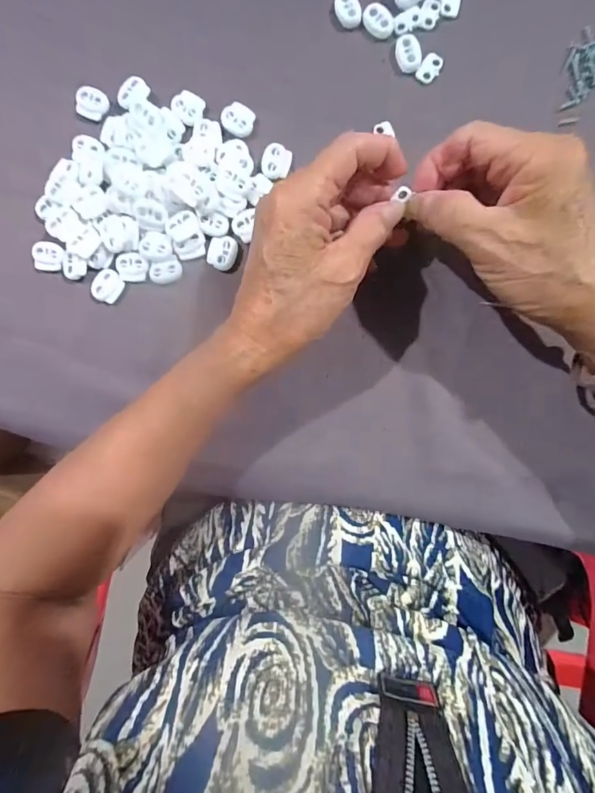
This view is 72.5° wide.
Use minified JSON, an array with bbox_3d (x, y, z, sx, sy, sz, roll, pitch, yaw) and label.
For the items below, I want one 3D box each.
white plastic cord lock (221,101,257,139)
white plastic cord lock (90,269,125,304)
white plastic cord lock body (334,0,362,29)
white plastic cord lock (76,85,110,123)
[{"bbox_3d":[-0.040,-0.185,0.271,0.021,0.004,0.020,36,92,2],"label":"white plastic cord lock"},{"bbox_3d":[-0.131,-0.076,0.278,0.018,0.006,0.021,40,92,2],"label":"white plastic cord lock"},{"bbox_3d":[0.033,-0.253,0.265,0.016,0.004,0.023,-18,90,3],"label":"white plastic cord lock body"},{"bbox_3d":[-0.140,-0.199,0.275,0.019,0.008,0.020,30,92,2],"label":"white plastic cord lock"}]

